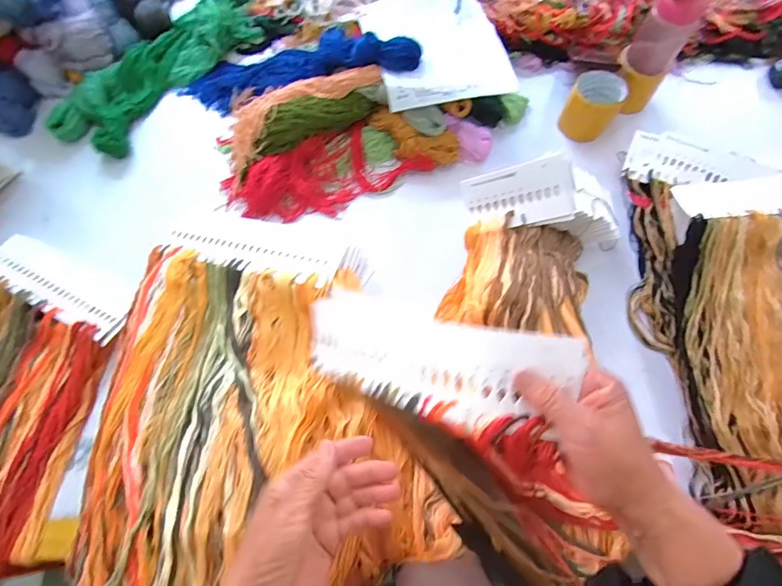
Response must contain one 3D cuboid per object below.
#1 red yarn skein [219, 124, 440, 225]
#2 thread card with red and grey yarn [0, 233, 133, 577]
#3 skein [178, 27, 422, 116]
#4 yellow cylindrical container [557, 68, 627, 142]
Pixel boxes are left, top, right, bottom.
[{"bbox_3d":[-0.111,-0.203,0.655,0.341,0.055,0.132,-21,71,-5],"label":"red yarn skein"},{"bbox_3d":[-0.555,0.145,0.554,0.265,0.042,0.461,8,71,5],"label":"thread card with red and grey yarn"},{"bbox_3d":[-0.176,-0.391,0.681,0.472,0.052,0.113,5,70,24],"label":"skein"},{"bbox_3d":[0.340,-0.316,0.660,0.084,0.069,0.085,28,74,11],"label":"yellow cylindrical container"}]

